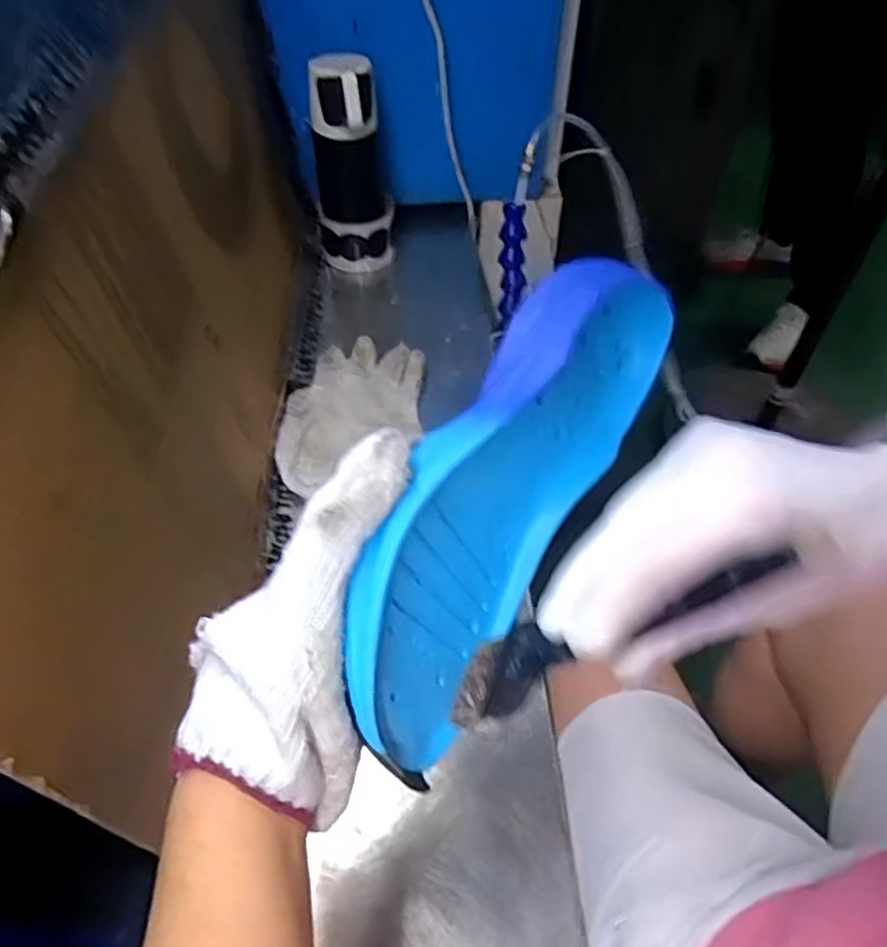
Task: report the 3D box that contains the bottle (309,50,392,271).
[{"bbox_3d":[-0.095,-0.310,0.704,0.076,0.204,0.072,0,51,0],"label":"bottle"}]

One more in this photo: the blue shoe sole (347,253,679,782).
[{"bbox_3d":[0.029,0.009,0.294,0.038,0.095,0.227,13,63,45],"label":"blue shoe sole"}]

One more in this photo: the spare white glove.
[{"bbox_3d":[-0.081,-0.050,0.616,0.108,0.031,0.177,15,53,12],"label":"spare white glove"}]

